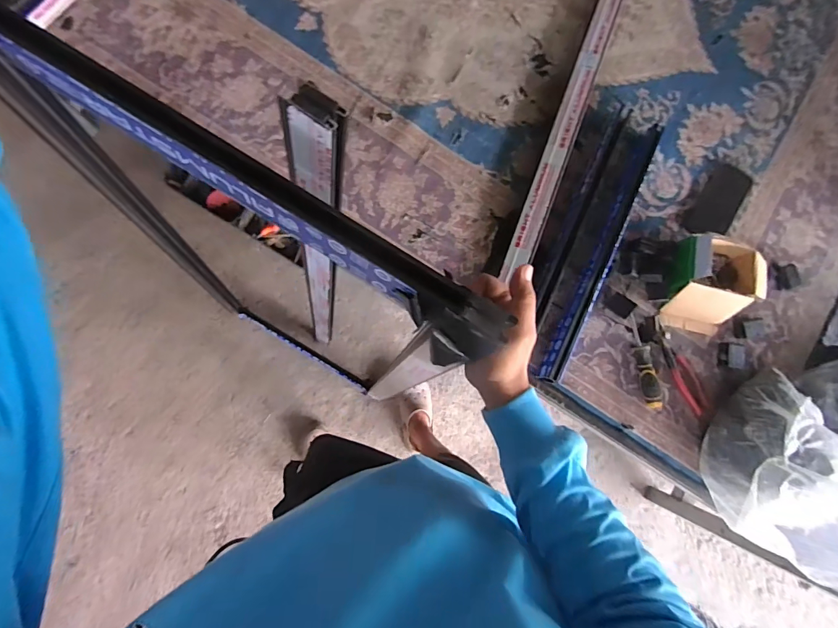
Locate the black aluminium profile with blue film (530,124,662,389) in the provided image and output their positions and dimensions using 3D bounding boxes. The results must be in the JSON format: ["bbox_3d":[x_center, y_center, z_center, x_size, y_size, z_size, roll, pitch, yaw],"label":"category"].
[{"bbox_3d":[0.334,-0.115,0.735,0.049,0.055,0.517,26,82,-3],"label":"black aluminium profile with blue film"}]

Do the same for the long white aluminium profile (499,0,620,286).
[{"bbox_3d":[0.328,-0.505,0.784,0.040,0.040,0.957,22,82,-4],"label":"long white aluminium profile"}]

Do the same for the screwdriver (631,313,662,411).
[{"bbox_3d":[0.406,0.086,0.725,0.036,0.031,0.170,-8,85,-7],"label":"screwdriver"}]

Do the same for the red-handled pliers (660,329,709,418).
[{"bbox_3d":[0.475,0.102,0.737,0.037,0.016,0.160,-28,88,-9],"label":"red-handled pliers"}]

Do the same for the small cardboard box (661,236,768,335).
[{"bbox_3d":[0.529,-0.052,0.727,0.165,0.096,0.162,15,82,-4],"label":"small cardboard box"}]

